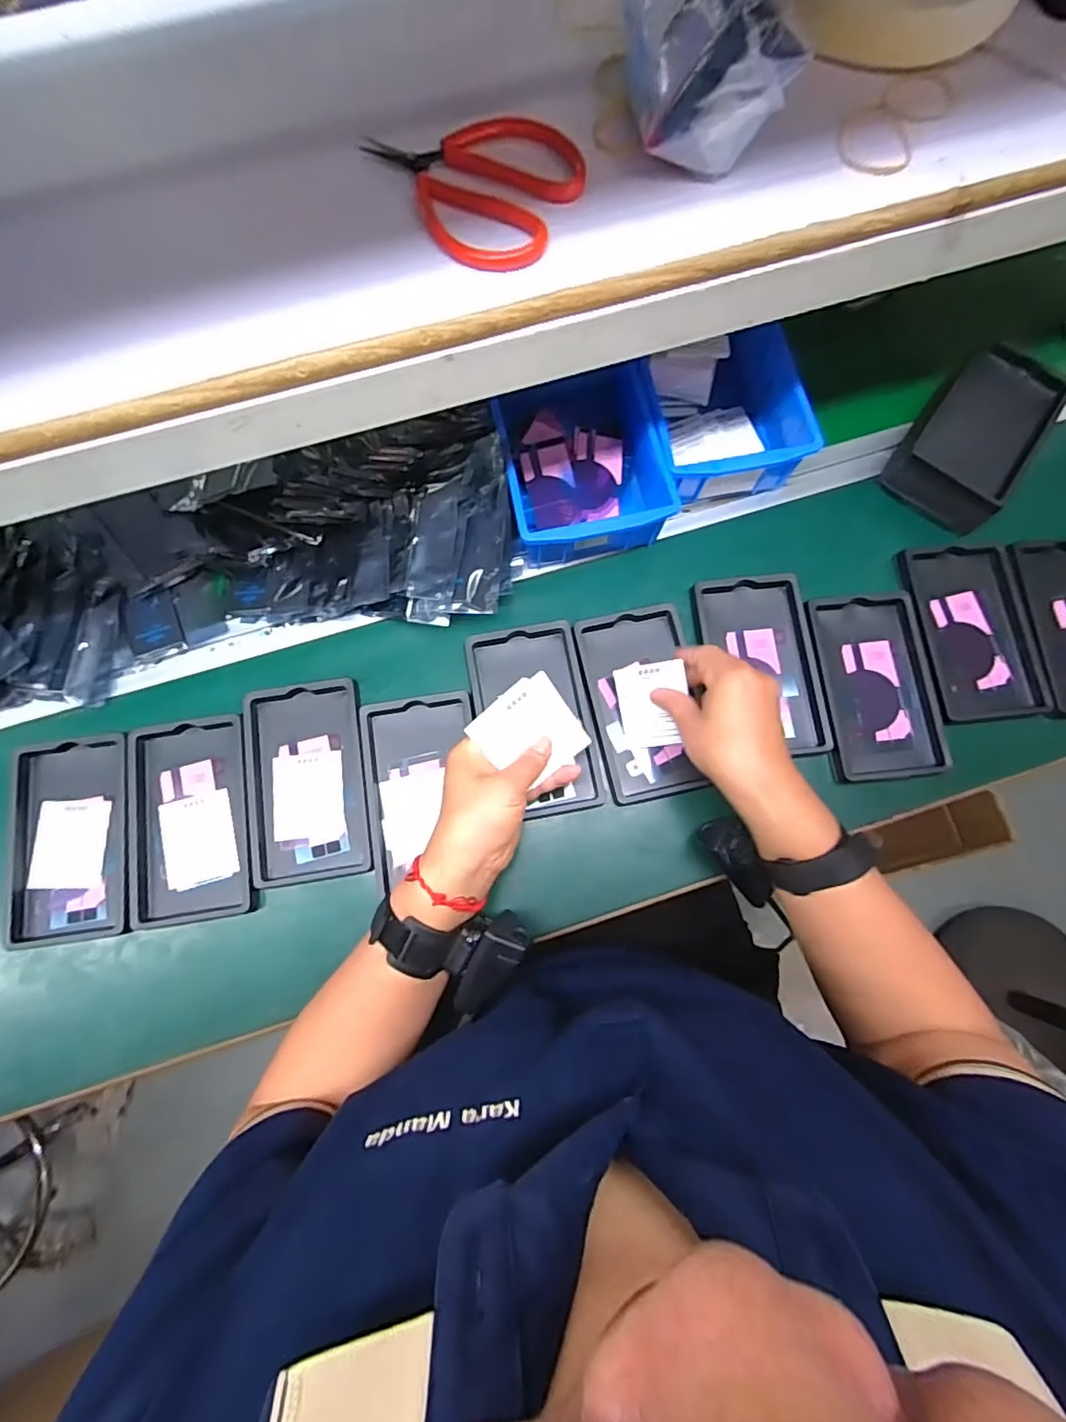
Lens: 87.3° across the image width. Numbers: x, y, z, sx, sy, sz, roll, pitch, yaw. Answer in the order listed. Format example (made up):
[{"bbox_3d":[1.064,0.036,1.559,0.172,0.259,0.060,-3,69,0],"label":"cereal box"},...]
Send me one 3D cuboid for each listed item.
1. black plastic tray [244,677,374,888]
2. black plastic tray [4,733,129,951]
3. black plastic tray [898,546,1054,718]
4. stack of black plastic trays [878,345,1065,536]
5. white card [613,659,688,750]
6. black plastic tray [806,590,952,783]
[{"bbox_3d":[-0.186,0.057,0.463,0.094,0.014,0.160,-9,78,-3],"label":"black plastic tray"},{"bbox_3d":[-0.373,0.103,0.452,0.092,0.012,0.158,-7,78,-3],"label":"black plastic tray"},{"bbox_3d":[0.390,-0.072,0.496,0.100,0.012,0.159,-6,78,-3],"label":"black plastic tray"},{"bbox_3d":[0.410,-0.259,0.516,0.102,0.050,0.164,40,80,7],"label":"stack of black plastic trays"},{"bbox_3d":[0.100,-0.004,0.462,0.057,0.006,0.069,-8,96,22],"label":"white card"},{"bbox_3d":[0.294,-0.022,0.482,0.098,0.012,0.156,-4,78,-3],"label":"black plastic tray"}]

